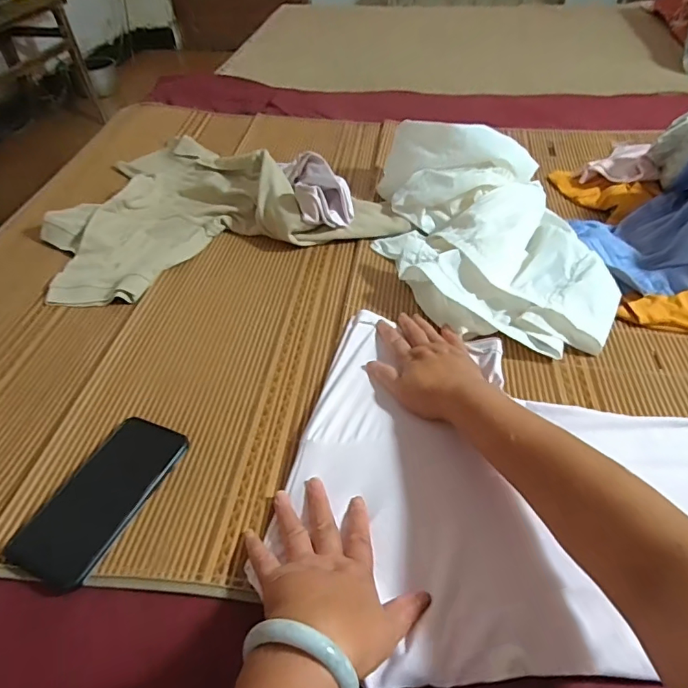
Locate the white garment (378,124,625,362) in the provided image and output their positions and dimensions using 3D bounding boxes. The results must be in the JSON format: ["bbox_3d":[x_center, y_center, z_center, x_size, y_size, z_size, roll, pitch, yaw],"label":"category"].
[{"bbox_3d":[0.199,-0.170,0.690,0.320,0.107,0.377,7,46,9],"label":"white garment"}]

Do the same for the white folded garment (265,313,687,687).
[{"bbox_3d":[0.266,0.124,0.459,0.606,0.031,0.342,1,46,5],"label":"white folded garment"}]

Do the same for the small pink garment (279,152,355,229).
[{"bbox_3d":[-0.035,-0.240,0.755,0.089,0.064,0.129,-13,46,-11],"label":"small pink garment"}]

